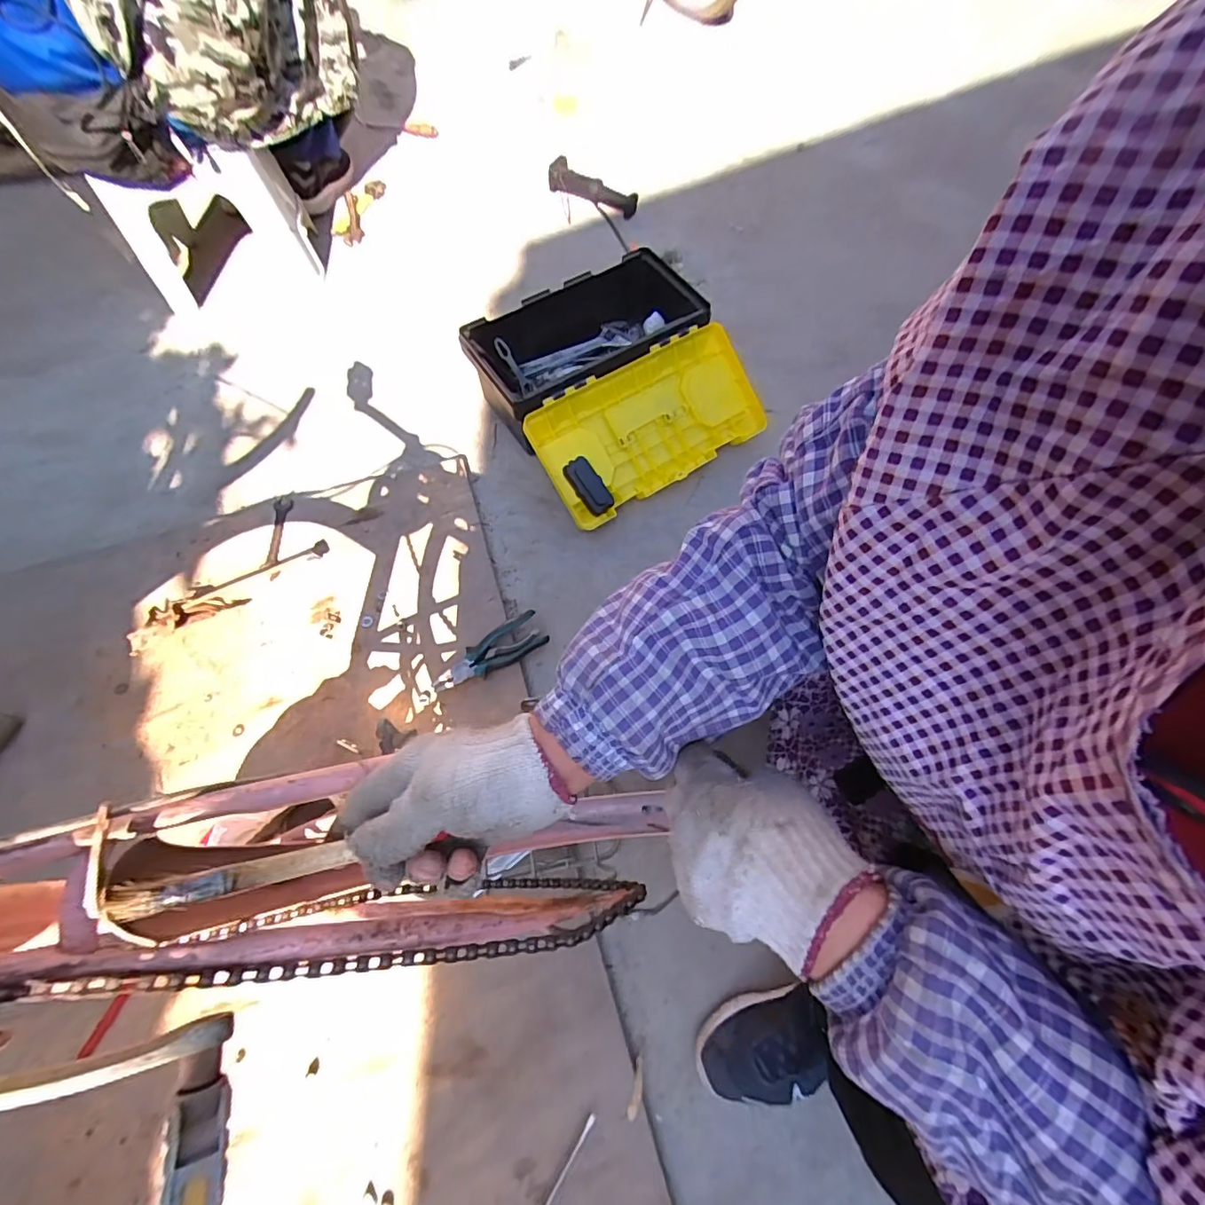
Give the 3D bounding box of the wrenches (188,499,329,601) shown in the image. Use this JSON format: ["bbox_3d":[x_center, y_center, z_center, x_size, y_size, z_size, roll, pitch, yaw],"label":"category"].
[{"bbox_3d":[-0.623,-0.106,0.913,0.233,0.016,0.155,-23,68,-11],"label":"wrenches"}]

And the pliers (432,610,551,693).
[{"bbox_3d":[-0.181,0.086,0.830,0.187,0.031,0.057,-32,66,-18],"label":"pliers"}]

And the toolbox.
[{"bbox_3d":[0.038,-0.430,1.018,0.466,0.155,0.427,-31,70,-14],"label":"toolbox"}]

